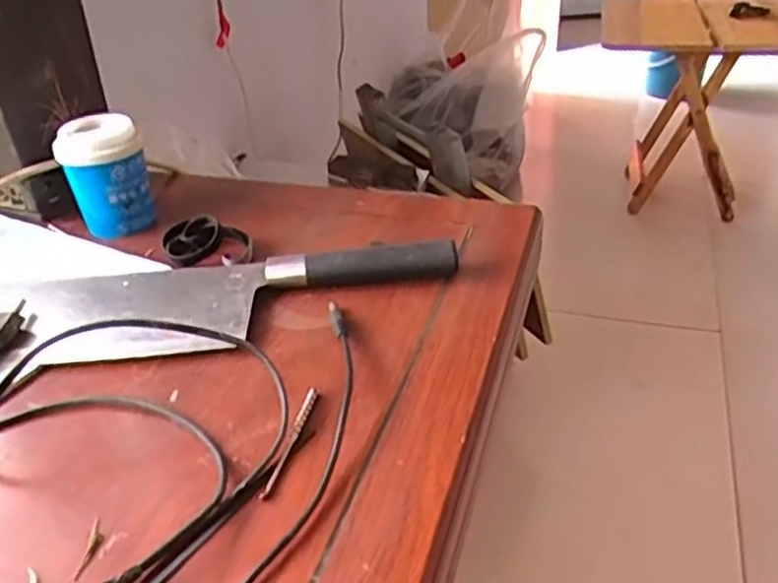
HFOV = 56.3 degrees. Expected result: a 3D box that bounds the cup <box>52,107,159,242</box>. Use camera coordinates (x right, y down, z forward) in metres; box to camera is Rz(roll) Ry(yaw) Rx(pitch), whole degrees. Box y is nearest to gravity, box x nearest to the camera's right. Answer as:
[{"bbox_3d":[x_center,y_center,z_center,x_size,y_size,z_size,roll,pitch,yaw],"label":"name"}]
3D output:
[{"bbox_3d":[-0.204,-0.084,0.525,0.058,0.073,0.054,-10,35,-11],"label":"cup"}]

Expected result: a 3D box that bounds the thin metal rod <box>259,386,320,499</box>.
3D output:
[{"bbox_3d":[-0.047,0.070,0.349,0.005,0.005,0.071,6,35,12],"label":"thin metal rod"}]

